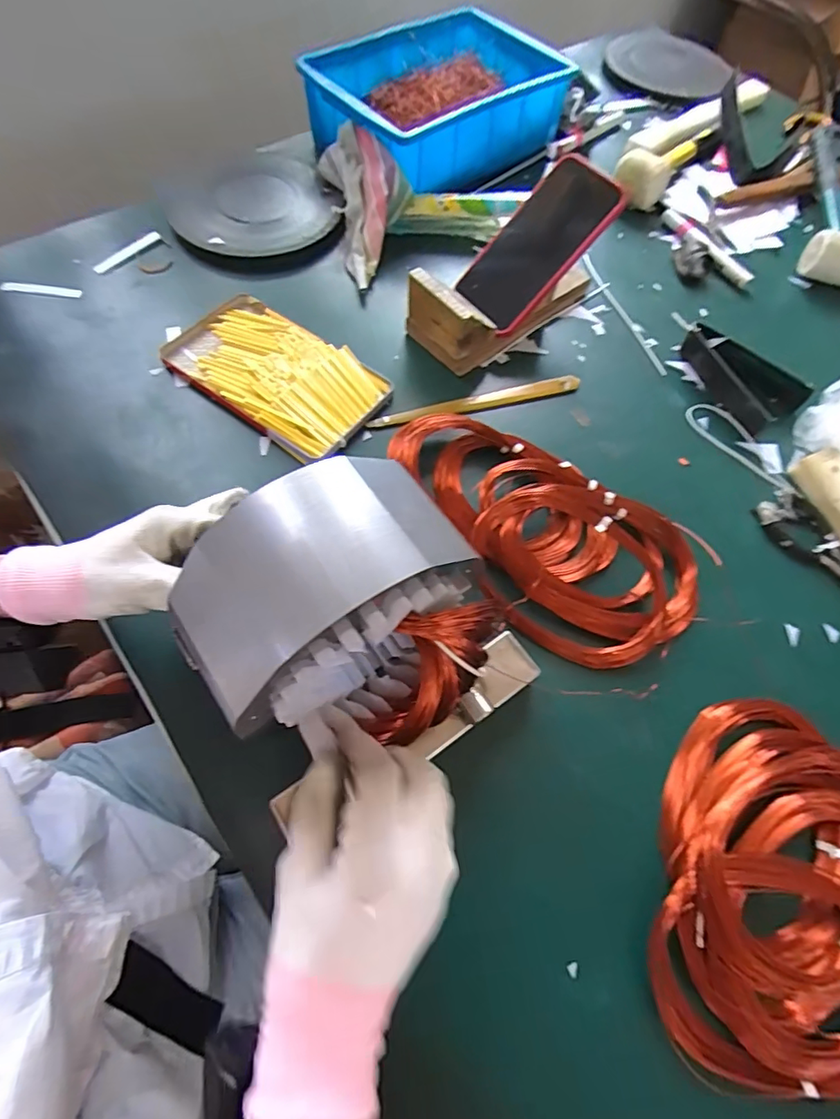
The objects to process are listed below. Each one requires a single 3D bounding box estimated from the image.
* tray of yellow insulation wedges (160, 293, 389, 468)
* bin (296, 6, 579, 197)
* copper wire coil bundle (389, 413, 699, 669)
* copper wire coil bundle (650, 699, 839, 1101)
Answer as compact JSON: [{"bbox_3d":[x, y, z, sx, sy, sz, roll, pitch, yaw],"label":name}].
[{"bbox_3d":[-0.133,-0.178,0.496,0.194,0.018,0.120,35,69,15],"label":"tray of yellow insulation wedges"},{"bbox_3d":[0.024,-0.570,0.664,0.301,0.101,0.210,-36,72,-18],"label":"bin"},{"bbox_3d":[0.101,-0.037,0.435,0.150,0.031,0.264,-32,68,-15],"label":"copper wire coil bundle"},{"bbox_3d":[0.233,0.200,0.327,0.152,0.032,0.214,14,65,6],"label":"copper wire coil bundle"}]

